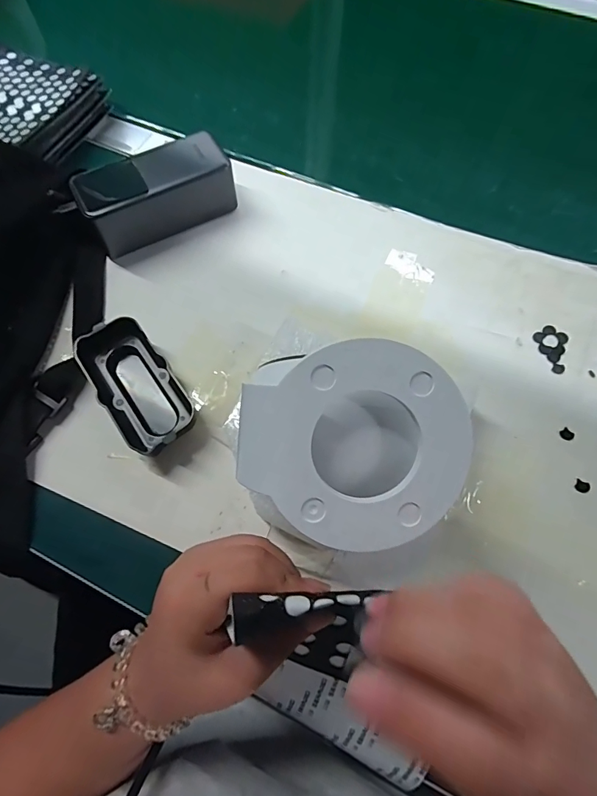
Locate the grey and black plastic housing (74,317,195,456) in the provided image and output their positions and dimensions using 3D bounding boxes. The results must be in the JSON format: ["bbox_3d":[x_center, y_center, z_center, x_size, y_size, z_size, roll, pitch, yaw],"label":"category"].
[{"bbox_3d":[-0.121,-0.007,0.312,0.053,0.028,0.109,-32,71,-11],"label":"grey and black plastic housing"}]

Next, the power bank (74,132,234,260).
[{"bbox_3d":[-0.123,-0.180,0.372,0.126,0.052,0.054,-26,70,-9],"label":"power bank"}]

